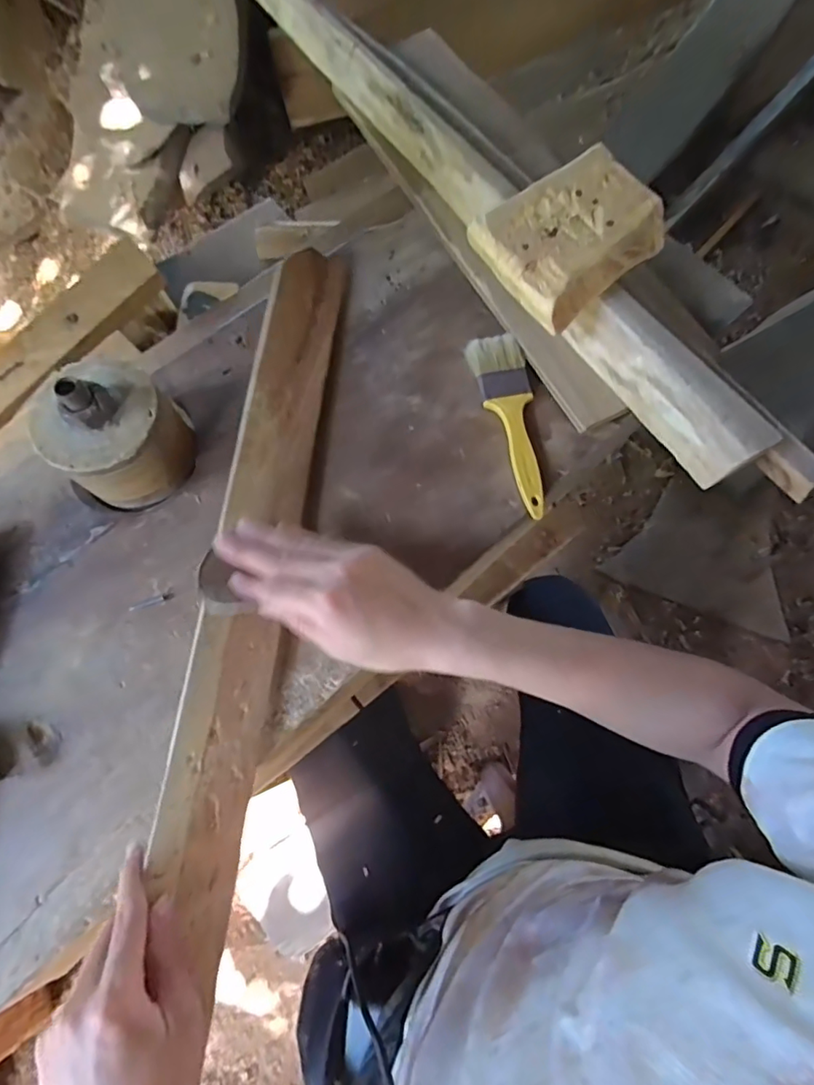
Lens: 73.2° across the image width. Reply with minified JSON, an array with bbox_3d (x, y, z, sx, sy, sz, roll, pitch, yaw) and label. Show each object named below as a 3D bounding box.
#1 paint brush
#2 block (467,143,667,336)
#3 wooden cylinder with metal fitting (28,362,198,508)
[{"bbox_3d":[0.098,-0.109,0.492,0.047,0.011,0.179,-13,72,-5],"label":"paint brush"},{"bbox_3d":[0.134,-0.256,0.451,0.124,0.044,0.111,-34,75,-11],"label":"block"},{"bbox_3d":[-0.237,-0.088,0.451,0.105,0.097,0.092,-38,76,-12],"label":"wooden cylinder with metal fitting"}]

